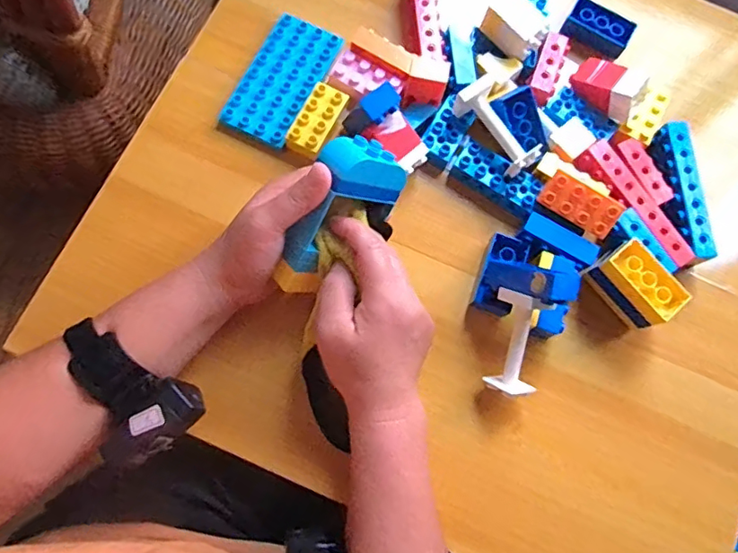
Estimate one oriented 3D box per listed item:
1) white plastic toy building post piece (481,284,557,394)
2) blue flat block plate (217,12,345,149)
[{"bbox_3d":[0.116,0.053,0.416,0.036,0.026,0.081,6,104,2],"label":"white plastic toy building post piece"},{"bbox_3d":[-0.078,-0.181,0.488,0.064,0.013,0.127,24,75,2],"label":"blue flat block plate"}]

